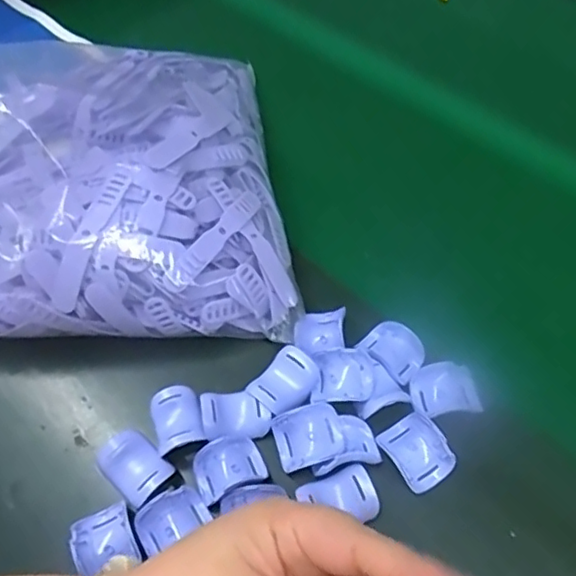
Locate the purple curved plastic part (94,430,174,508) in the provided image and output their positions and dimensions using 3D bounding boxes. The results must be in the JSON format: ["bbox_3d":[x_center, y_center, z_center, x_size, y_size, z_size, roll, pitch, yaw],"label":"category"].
[{"bbox_3d":[-0.084,0.100,0.341,0.040,0.020,0.029,38,66,24],"label":"purple curved plastic part"}]

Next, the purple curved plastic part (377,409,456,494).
[{"bbox_3d":[0.070,0.090,0.339,0.030,0.019,0.038,-26,59,-13],"label":"purple curved plastic part"}]

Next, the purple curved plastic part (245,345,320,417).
[{"bbox_3d":[-0.002,0.056,0.362,0.029,0.014,0.040,38,66,24],"label":"purple curved plastic part"}]

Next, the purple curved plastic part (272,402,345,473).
[{"bbox_3d":[0.011,0.081,0.337,0.036,0.009,0.030,-13,57,-5],"label":"purple curved plastic part"}]

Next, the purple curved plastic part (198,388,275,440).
[{"bbox_3d":[-0.030,0.071,0.351,0.037,0.014,0.027,-14,57,-6],"label":"purple curved plastic part"}]

